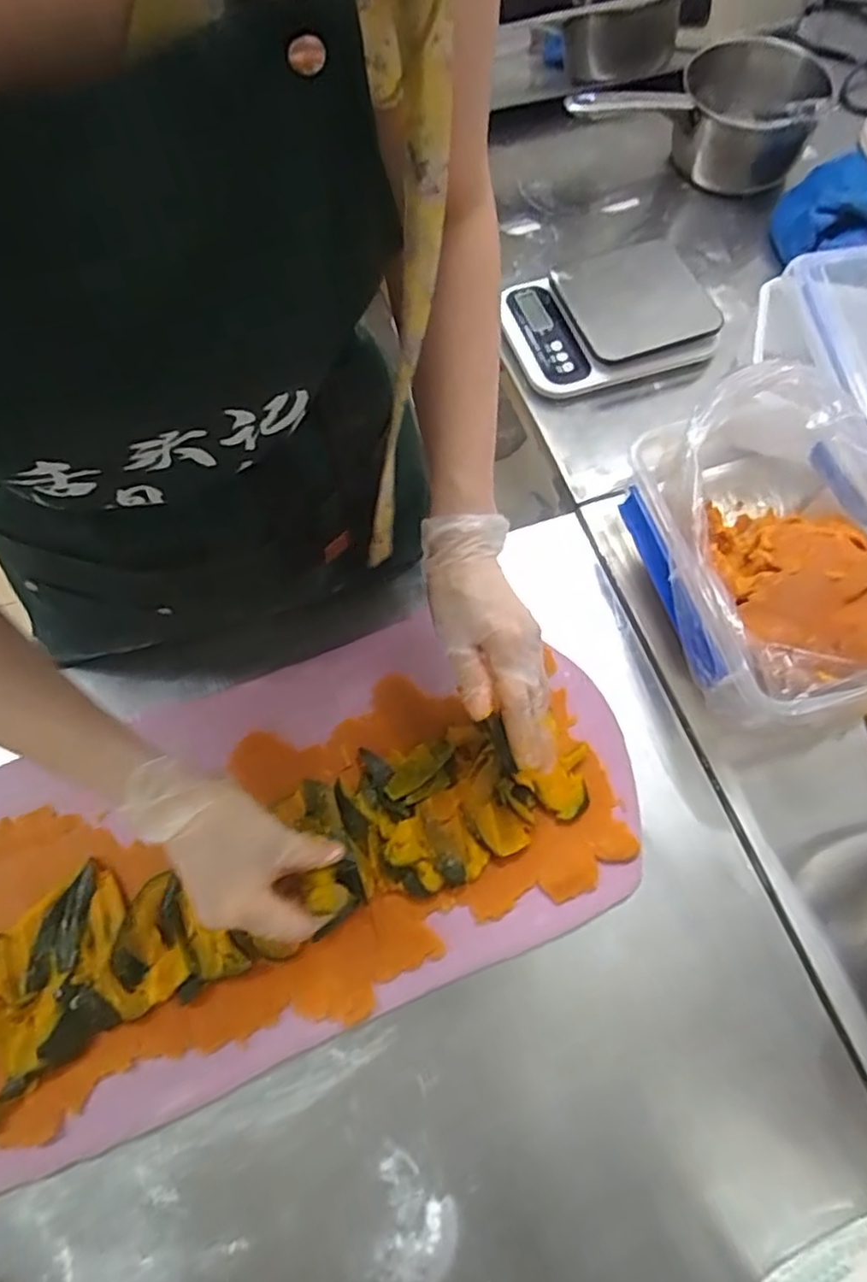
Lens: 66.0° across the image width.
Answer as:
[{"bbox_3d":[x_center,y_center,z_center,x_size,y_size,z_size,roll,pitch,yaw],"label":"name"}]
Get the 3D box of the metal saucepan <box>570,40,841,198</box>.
[{"bbox_3d":[0.289,-0.599,0.766,0.278,0.107,0.177,4,67,2],"label":"metal saucepan"}]

